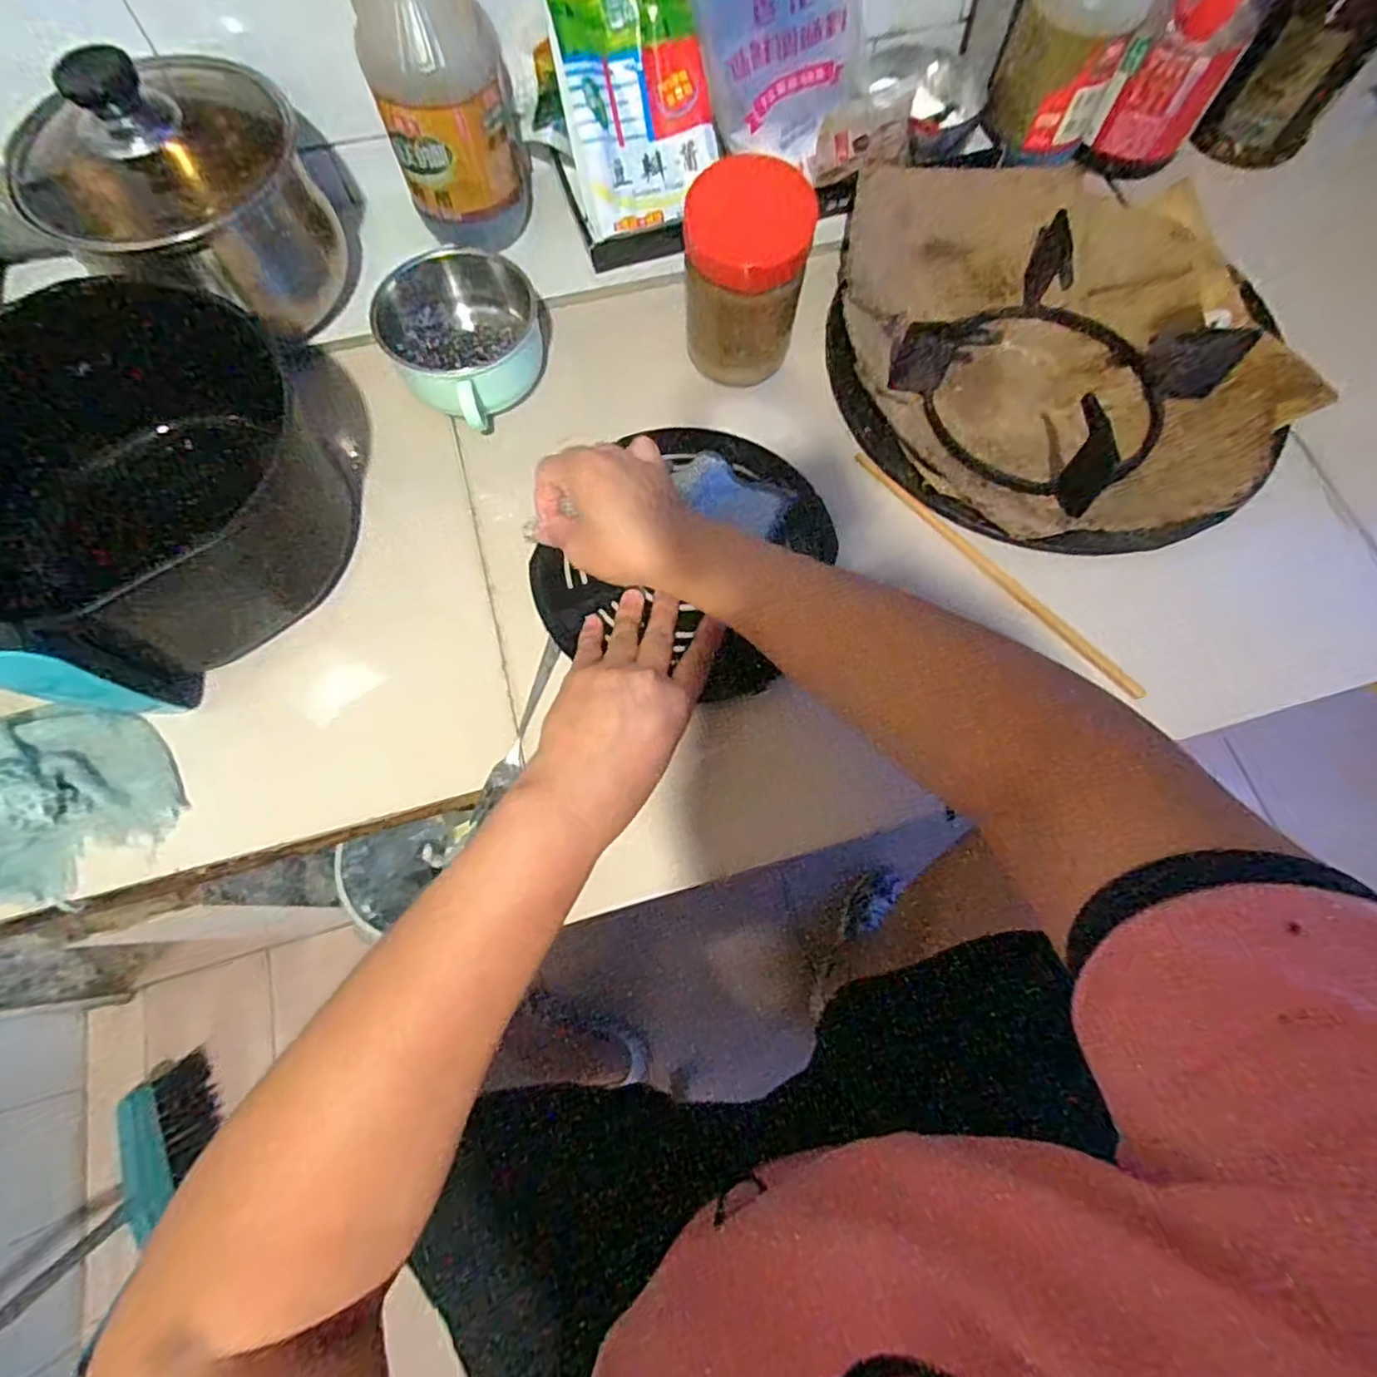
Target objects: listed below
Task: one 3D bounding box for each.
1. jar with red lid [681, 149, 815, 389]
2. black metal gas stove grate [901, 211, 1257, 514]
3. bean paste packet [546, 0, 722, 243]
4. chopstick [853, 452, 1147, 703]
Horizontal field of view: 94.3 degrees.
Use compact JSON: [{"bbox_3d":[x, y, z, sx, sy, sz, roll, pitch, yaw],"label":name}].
[{"bbox_3d":[0.039,-0.276,0.435,0.075,0.114,0.081,0,70,0],"label":"jar with red lid"},{"bbox_3d":[0.279,-0.242,0.480,0.191,0.061,0.180,-39,75,-13],"label":"black metal gas stove grate"},{"bbox_3d":[-0.038,-0.425,0.460,0.103,0.151,0.020,-19,27,-10],"label":"bean paste packet"},{"bbox_3d":[0.204,-0.080,0.432,0.011,0.012,0.239,-40,75,-13],"label":"chopstick"}]

